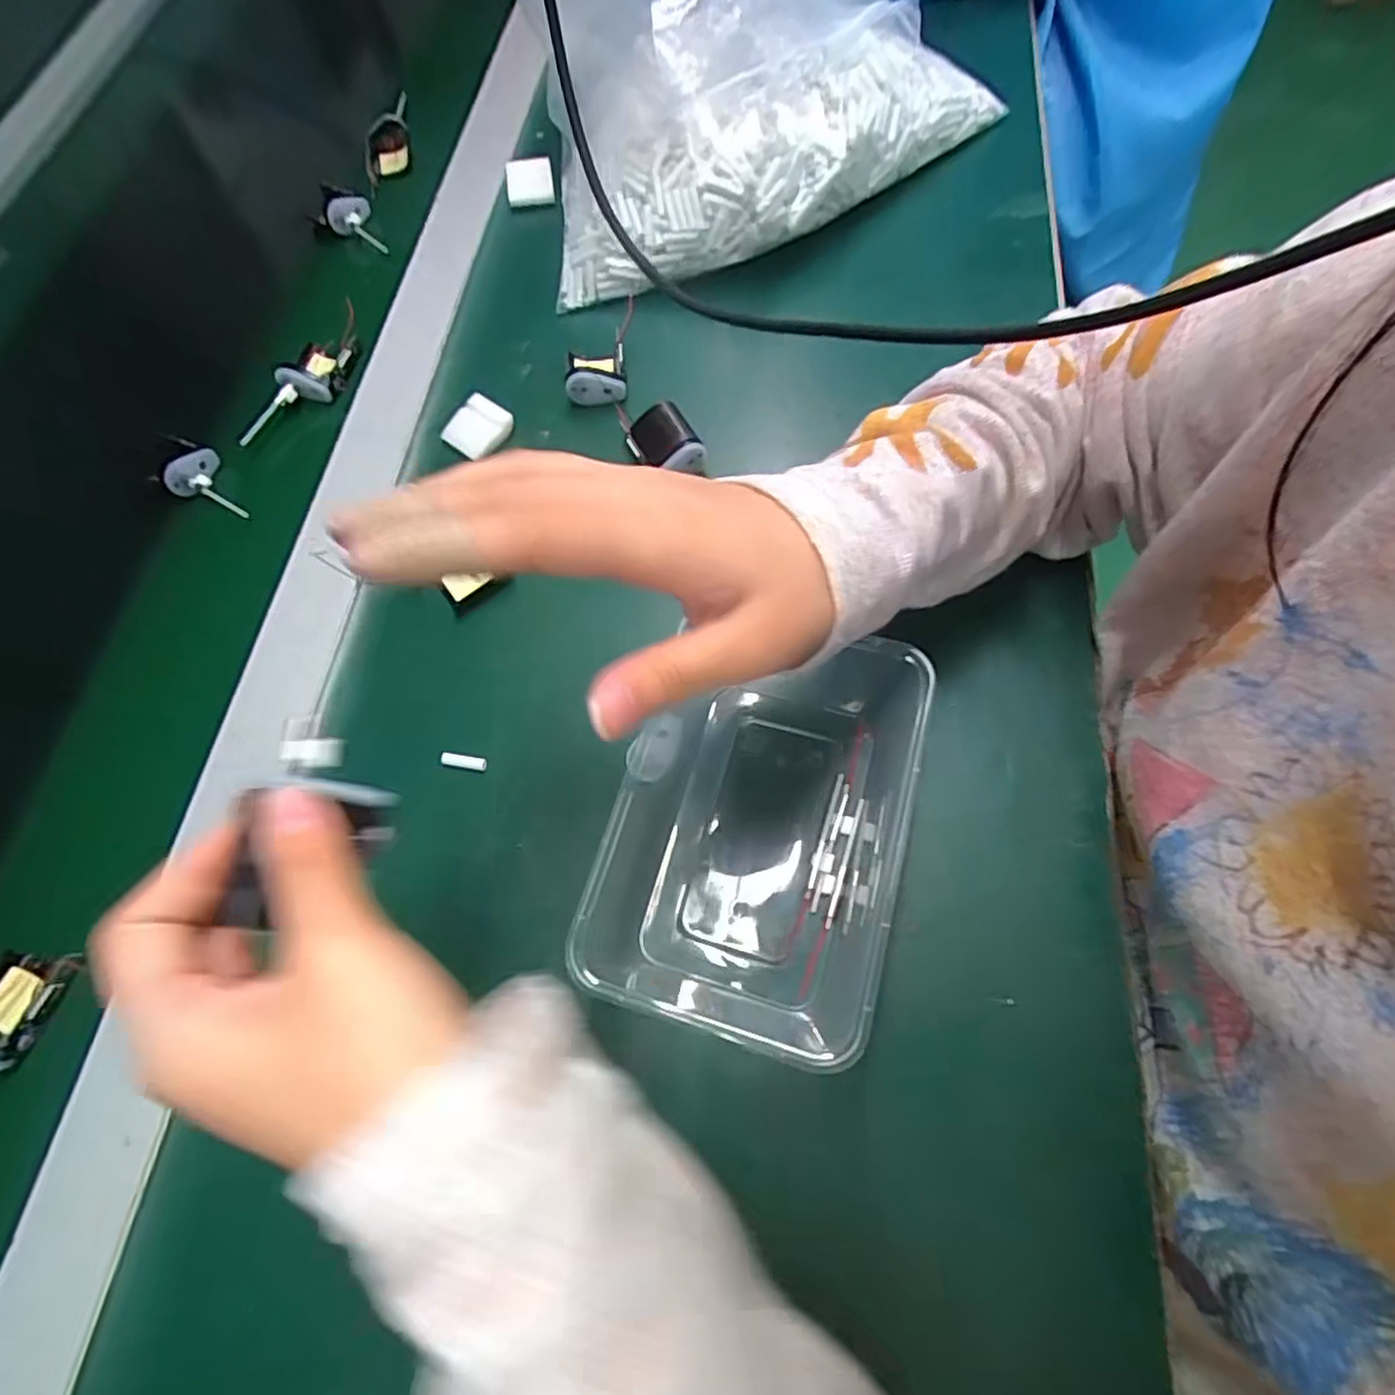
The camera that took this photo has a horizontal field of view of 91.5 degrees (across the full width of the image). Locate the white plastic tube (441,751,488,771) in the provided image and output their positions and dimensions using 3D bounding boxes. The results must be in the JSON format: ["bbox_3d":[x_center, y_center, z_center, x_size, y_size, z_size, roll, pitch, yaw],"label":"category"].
[{"bbox_3d":[-0.118,0.032,0.342,0.024,0.004,0.007,8,68,8],"label":"white plastic tube"}]

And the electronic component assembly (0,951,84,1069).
[{"bbox_3d":[-0.326,0.160,0.307,0.039,0.023,0.089,13,69,10],"label":"electronic component assembly"}]

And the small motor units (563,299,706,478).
[{"bbox_3d":[-0.043,-0.178,0.410,0.053,0.033,0.124,-23,67,-5],"label":"small motor units"}]

